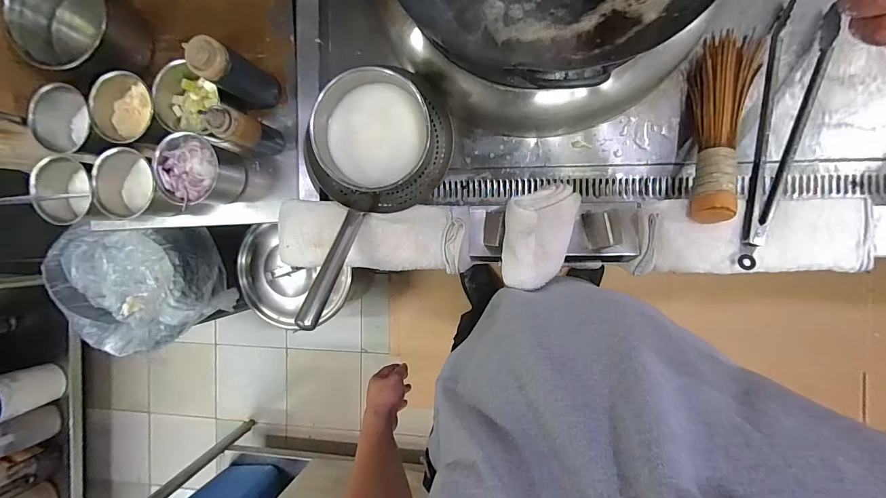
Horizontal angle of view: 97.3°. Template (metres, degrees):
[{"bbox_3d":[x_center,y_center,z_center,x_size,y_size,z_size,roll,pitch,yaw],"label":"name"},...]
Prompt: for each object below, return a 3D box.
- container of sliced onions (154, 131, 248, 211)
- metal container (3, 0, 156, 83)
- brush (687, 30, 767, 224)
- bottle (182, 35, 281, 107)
[{"bbox_3d":[-0.421,-0.133,0.676,0.104,0.103,0.113,21,94,6],"label":"container of sliced onions"},{"bbox_3d":[-0.617,-0.380,0.672,0.140,0.130,0.164,11,93,7],"label":"metal container"},{"bbox_3d":[0.421,-0.180,0.582,0.093,0.047,0.291,11,78,7],"label":"brush"},{"bbox_3d":[-0.325,-0.274,0.617,0.046,0.158,0.057,26,95,6],"label":"bottle"}]

